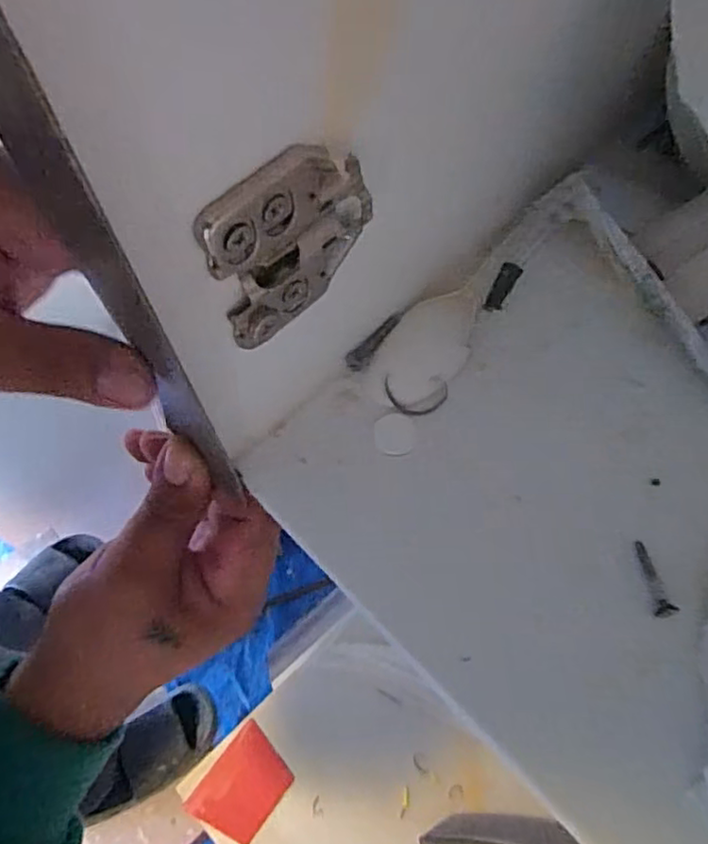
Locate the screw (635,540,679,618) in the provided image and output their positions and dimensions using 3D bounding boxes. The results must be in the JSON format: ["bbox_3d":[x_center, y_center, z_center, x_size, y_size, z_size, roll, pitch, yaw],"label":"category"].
[{"bbox_3d":[0.096,0.049,0.205,0.006,0.004,0.024,-6,64,0],"label":"screw"}]

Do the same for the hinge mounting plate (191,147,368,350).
[{"bbox_3d":[-0.015,-0.046,0.167,0.047,0.051,0.005,-40,69,-16],"label":"hinge mounting plate"}]

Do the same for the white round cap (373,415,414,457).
[{"bbox_3d":[0.015,0.004,0.233,0.014,0.004,0.016,-2,63,1],"label":"white round cap"}]

